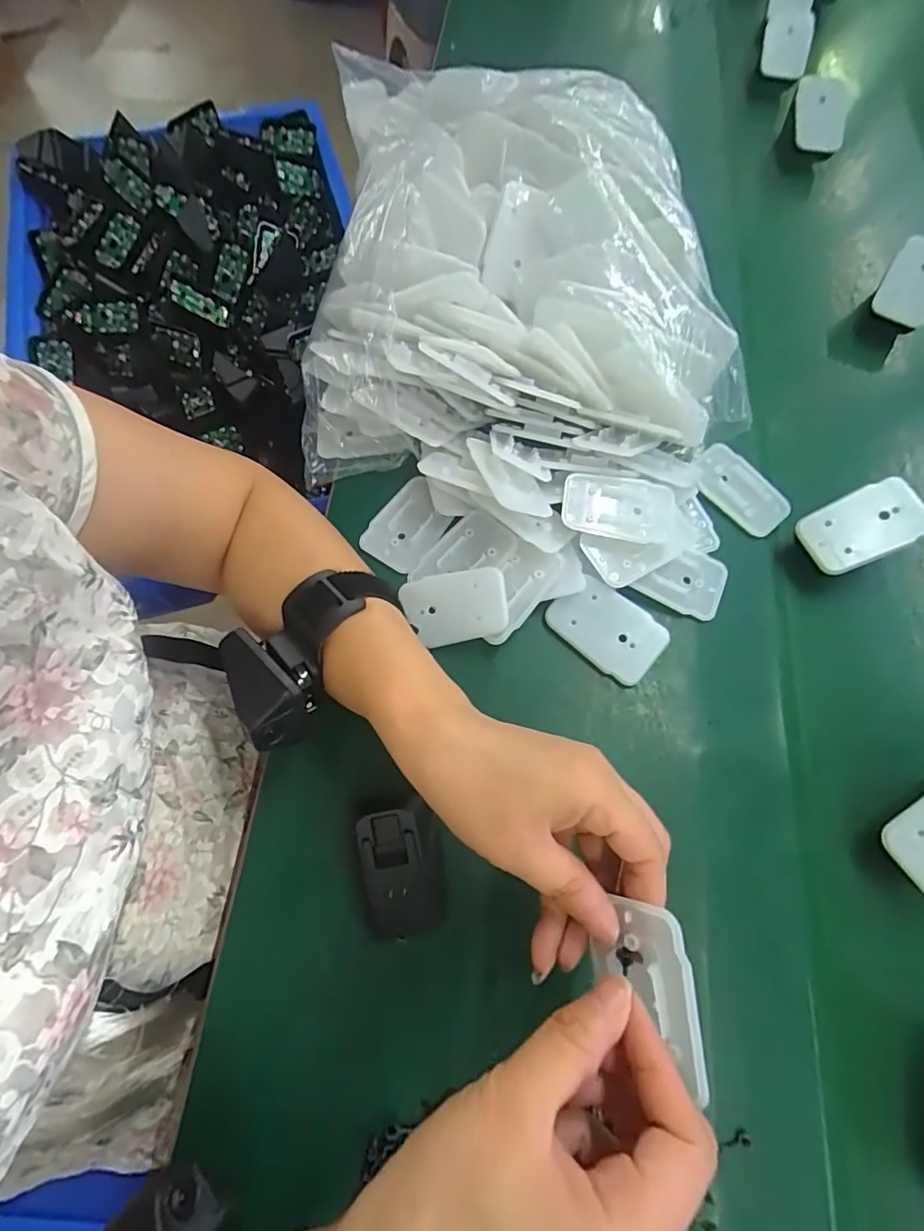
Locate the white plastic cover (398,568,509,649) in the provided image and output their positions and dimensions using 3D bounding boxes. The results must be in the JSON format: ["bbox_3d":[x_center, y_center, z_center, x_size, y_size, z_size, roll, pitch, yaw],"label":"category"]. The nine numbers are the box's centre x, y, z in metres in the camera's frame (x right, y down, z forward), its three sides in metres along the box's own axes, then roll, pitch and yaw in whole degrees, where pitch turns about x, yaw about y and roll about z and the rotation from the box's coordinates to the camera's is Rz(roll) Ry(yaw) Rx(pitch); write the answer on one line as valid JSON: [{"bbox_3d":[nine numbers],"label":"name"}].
[{"bbox_3d":[-0.005,-0.005,0.325,0.065,0.004,0.043,-11,82,16],"label":"white plastic cover"}]

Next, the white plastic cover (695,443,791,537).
[{"bbox_3d":[0.189,-0.085,0.358,0.066,0.007,0.043,37,75,3],"label":"white plastic cover"}]

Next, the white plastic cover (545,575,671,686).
[{"bbox_3d":[0.089,0.007,0.323,0.066,0.014,0.043,41,76,13],"label":"white plastic cover"}]

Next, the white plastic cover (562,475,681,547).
[{"bbox_3d":[0.097,-0.067,0.329,0.068,0.009,0.043,13,72,5],"label":"white plastic cover"}]

